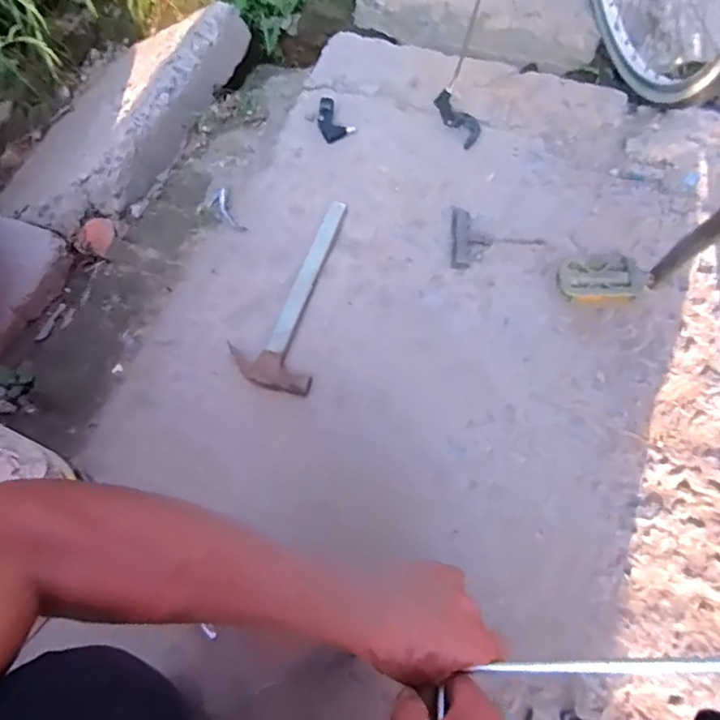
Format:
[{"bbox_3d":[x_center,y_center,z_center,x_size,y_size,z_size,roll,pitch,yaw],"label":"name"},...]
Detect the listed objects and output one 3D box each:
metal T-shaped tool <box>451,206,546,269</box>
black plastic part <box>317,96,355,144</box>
[{"bbox_3d":[0.207,-0.184,0.774,0.134,0.013,0.100,3,64,5],"label":"metal T-shaped tool"},{"bbox_3d":[-0.053,-0.426,0.903,0.054,0.022,0.089,-29,66,-10],"label":"black plastic part"}]

